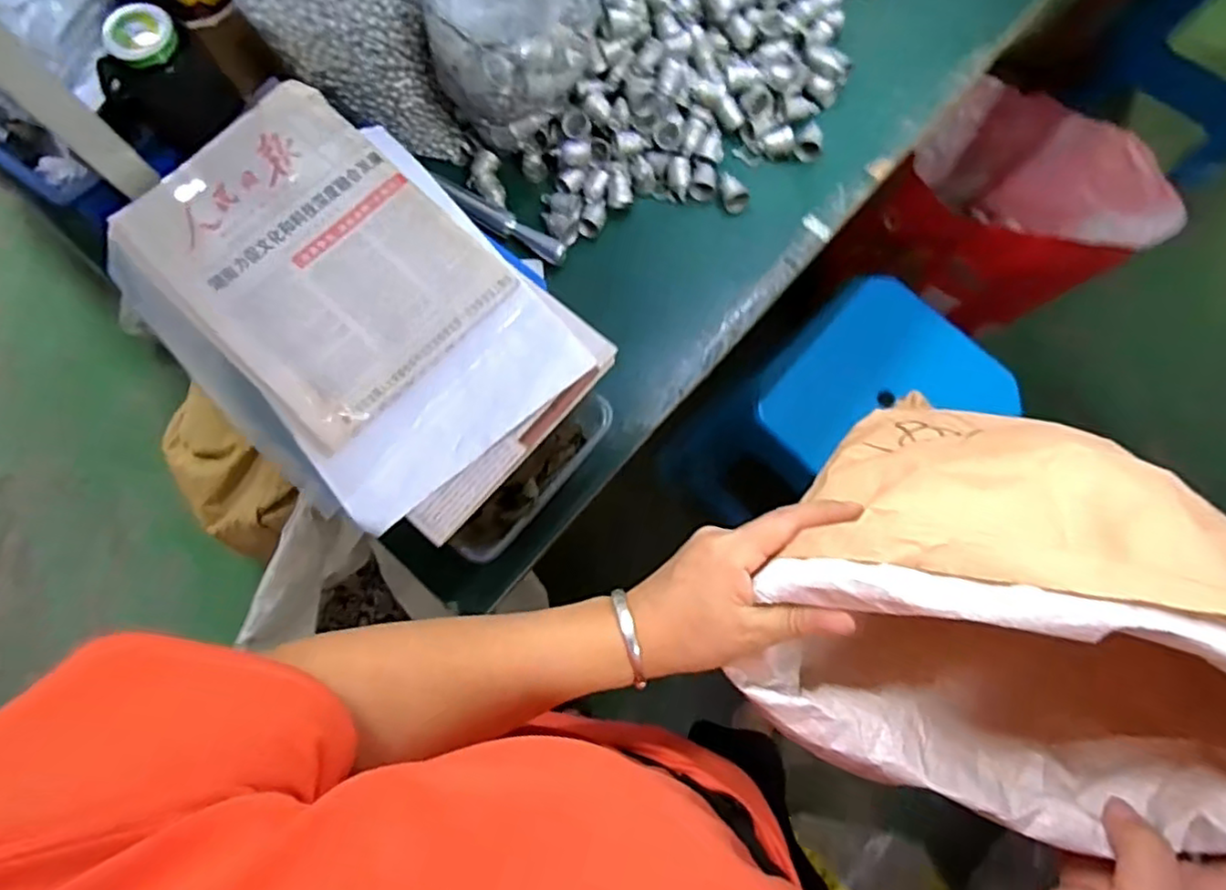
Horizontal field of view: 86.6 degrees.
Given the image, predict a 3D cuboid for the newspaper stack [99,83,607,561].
[{"bbox_3d":[-0.206,-0.110,0.506,0.370,0.017,0.229,40,80,9],"label":"newspaper stack"}]

